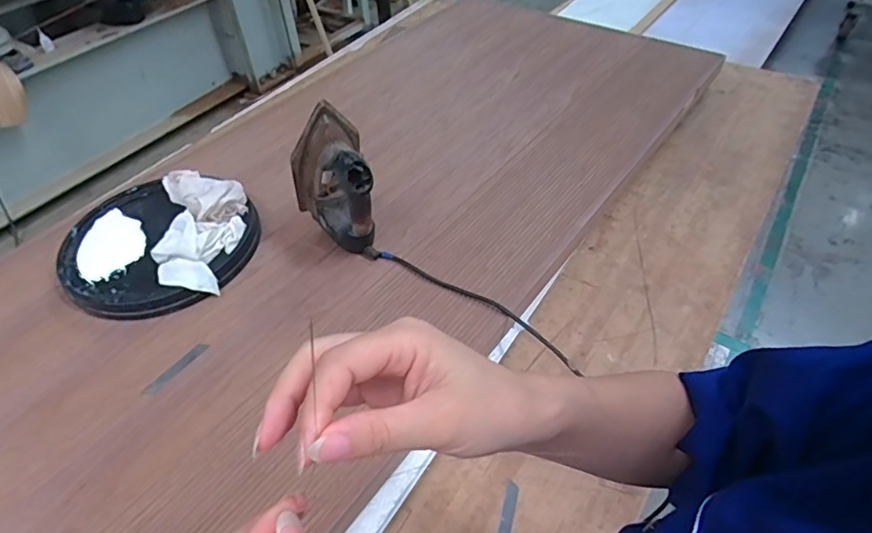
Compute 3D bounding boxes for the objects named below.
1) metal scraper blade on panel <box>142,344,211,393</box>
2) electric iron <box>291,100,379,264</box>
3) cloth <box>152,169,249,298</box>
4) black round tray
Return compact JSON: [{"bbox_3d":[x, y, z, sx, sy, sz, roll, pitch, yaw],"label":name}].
[{"bbox_3d":[-0.376,0.147,0.760,0.014,0.006,0.100,27,55,24],"label":"metal scraper blade on panel"},{"bbox_3d":[-0.159,-0.118,0.826,0.111,0.230,0.119,-18,50,-12],"label":"electric iron"},{"bbox_3d":[-0.410,-0.081,0.914,0.151,0.063,0.299,-12,49,-8],"label":"cloth"},{"bbox_3d":[-0.482,-0.044,0.915,0.330,0.034,0.314,-1,48,2],"label":"black round tray"}]

